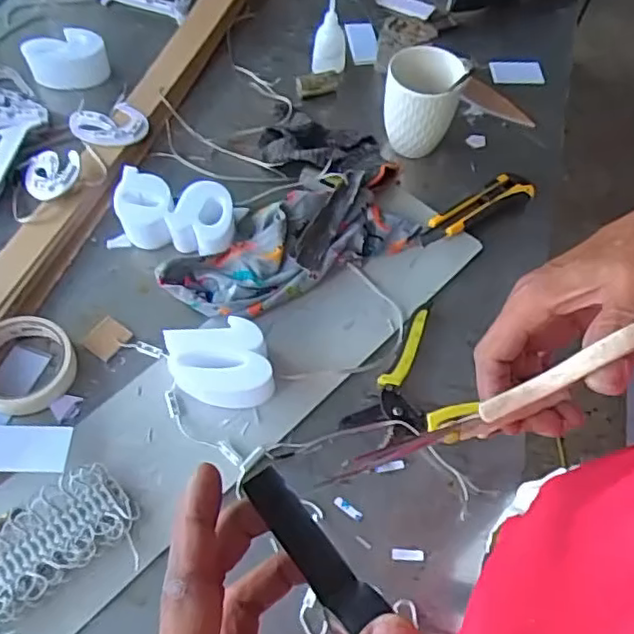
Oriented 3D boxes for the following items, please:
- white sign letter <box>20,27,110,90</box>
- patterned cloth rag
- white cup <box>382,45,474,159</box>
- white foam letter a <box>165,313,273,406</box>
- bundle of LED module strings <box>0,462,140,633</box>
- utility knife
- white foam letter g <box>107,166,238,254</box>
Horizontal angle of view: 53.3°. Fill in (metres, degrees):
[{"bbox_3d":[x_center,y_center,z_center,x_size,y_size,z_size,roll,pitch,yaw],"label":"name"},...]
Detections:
[{"bbox_3d":[-0.306,-0.317,0.777,0.087,0.051,0.053,-32,65,-20],"label":"white sign letter"},{"bbox_3d":[-0.023,-0.080,0.644,0.264,0.049,0.107,-24,63,-16],"label":"patterned cloth rag"},{"bbox_3d":[0.115,-0.236,0.712,0.078,0.104,0.079,1,59,-2],"label":"white cup"},{"bbox_3d":[-0.087,0.044,0.565,0.084,0.043,0.071,-15,61,-12],"label":"white foam letter a"},{"bbox_3d":[-0.212,0.183,0.492,0.141,0.024,0.081,-33,66,-20],"label":"bundle of LED module strings"},{"bbox_3d":[0.170,-0.117,0.690,0.148,0.023,0.036,-27,64,-17],"label":"utility knife"},{"bbox_3d":[-0.147,-0.106,0.659,0.129,0.048,0.073,13,59,5],"label":"white foam letter g"}]

